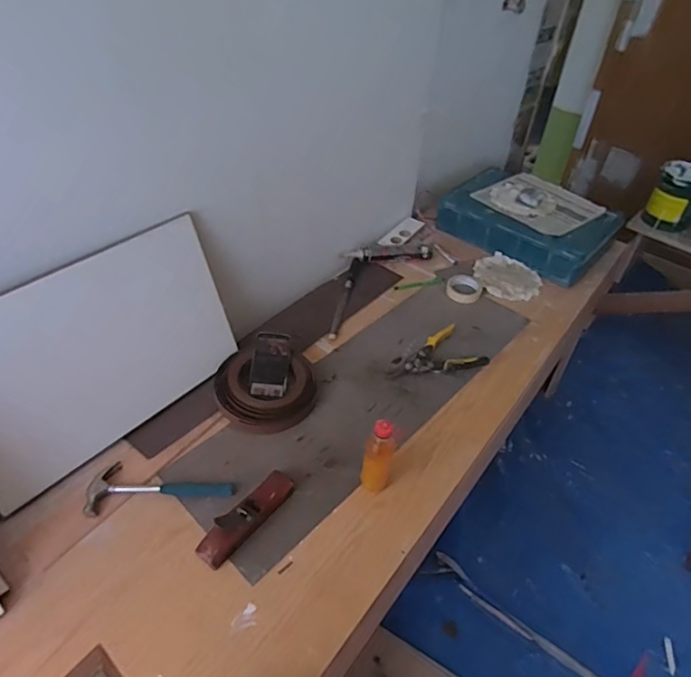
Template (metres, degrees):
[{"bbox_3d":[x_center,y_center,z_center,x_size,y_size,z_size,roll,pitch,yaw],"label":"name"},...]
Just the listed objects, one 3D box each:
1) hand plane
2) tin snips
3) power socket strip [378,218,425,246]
[{"bbox_3d":[-0.171,0.302,0.917,0.051,0.054,0.195,29,48,26],"label":"hand plane"},{"bbox_3d":[0.208,0.050,1.240,0.224,0.036,0.133,-19,47,-23],"label":"tin snips"},{"bbox_3d":[0.177,-0.319,1.623,0.053,0.033,0.195,34,51,30],"label":"power socket strip"}]

